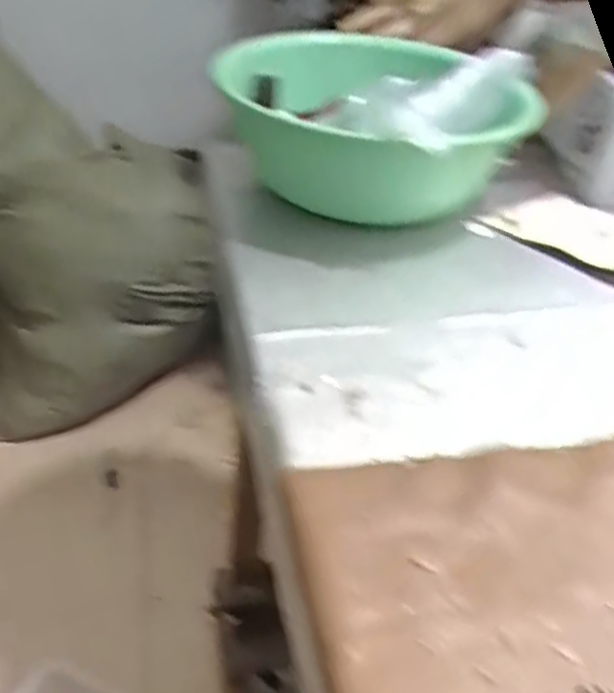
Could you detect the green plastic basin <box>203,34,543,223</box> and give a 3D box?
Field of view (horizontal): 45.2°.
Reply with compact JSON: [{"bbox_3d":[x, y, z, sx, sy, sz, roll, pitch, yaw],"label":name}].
[{"bbox_3d":[0.059,-0.233,0.754,0.281,0.140,0.281,4,37,-3],"label":"green plastic basin"}]

